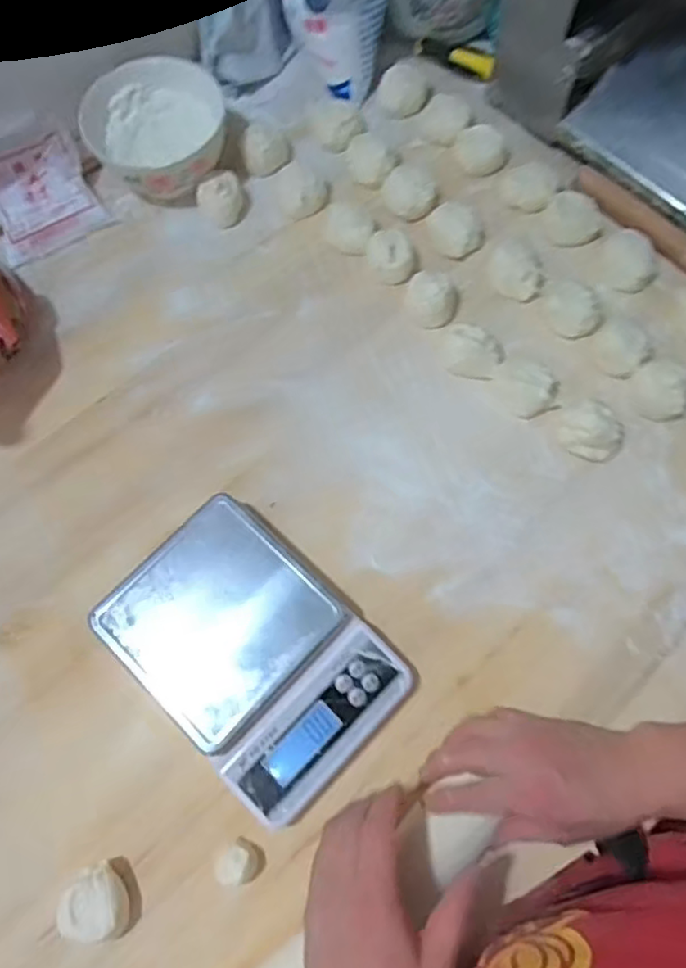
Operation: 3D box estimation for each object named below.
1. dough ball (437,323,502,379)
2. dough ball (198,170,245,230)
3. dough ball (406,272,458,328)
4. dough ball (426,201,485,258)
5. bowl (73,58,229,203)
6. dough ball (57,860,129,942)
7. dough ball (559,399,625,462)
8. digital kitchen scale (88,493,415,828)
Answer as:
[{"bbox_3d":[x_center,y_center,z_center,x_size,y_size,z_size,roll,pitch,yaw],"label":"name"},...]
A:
[{"bbox_3d":[0.118,-0.121,0.594,0.059,0.023,0.045,14,71,4],"label":"dough ball"},{"bbox_3d":[-0.121,-0.291,0.655,0.044,0.035,0.047,41,75,12],"label":"dough ball"},{"bbox_3d":[0.083,-0.174,0.611,0.048,0.026,0.054,13,71,4],"label":"dough ball"},{"bbox_3d":[0.111,-0.251,0.643,0.044,0.029,0.052,-41,76,-13],"label":"dough ball"},{"bbox_3d":[-0.184,-0.350,0.658,0.136,0.059,0.146,-25,73,-9],"label":"bowl"},{"bbox_3d":[-0.175,0.296,0.458,0.039,0.037,0.048,-15,72,-6],"label":"dough ball"},{"bbox_3d":[0.221,-0.049,0.570,0.051,0.035,0.054,0,71,-1],"label":"dough ball"},{"bbox_3d":[-0.071,0.131,0.511,0.218,0.040,0.148,43,76,13],"label":"digital kitchen scale"}]

